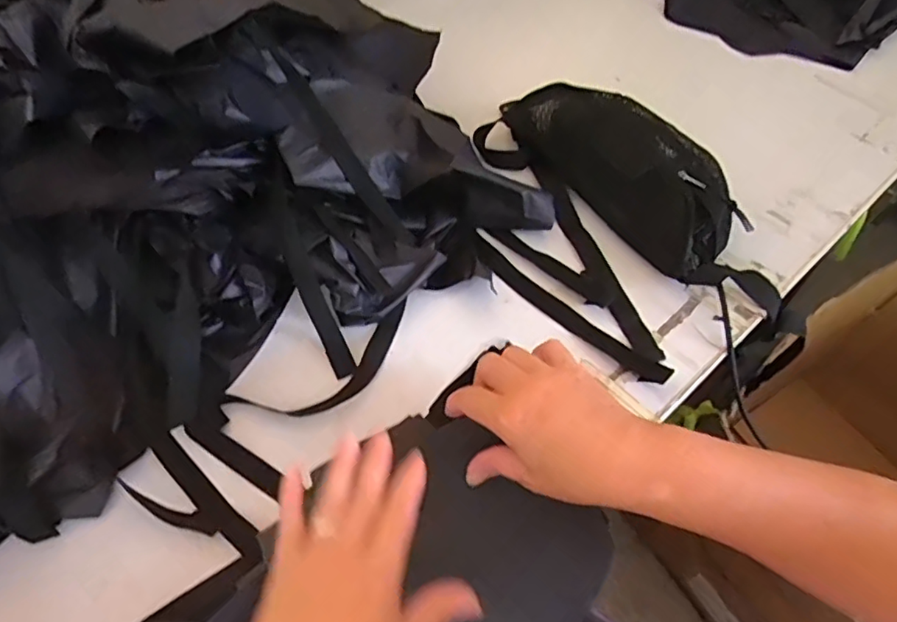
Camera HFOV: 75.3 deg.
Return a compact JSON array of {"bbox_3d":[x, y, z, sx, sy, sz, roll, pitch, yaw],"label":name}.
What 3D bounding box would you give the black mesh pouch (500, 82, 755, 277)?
[{"bbox_3d":[0.190,-0.174,0.632,0.132,0.078,0.308,-32,62,-18],"label":"black mesh pouch"}]

